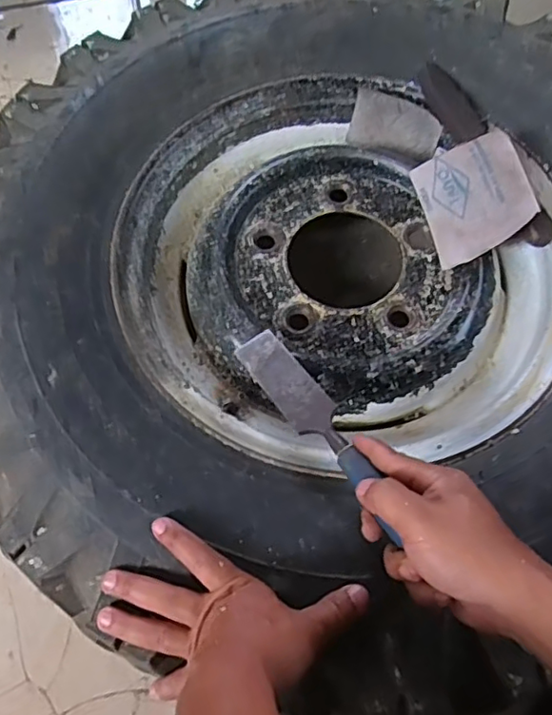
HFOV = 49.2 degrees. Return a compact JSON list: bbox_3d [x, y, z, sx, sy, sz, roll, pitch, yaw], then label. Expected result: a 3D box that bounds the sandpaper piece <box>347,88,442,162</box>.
[{"bbox_3d":[0.133,-0.257,0.669,0.098,0.060,0.011,18,42,4],"label":"sandpaper piece"}]

